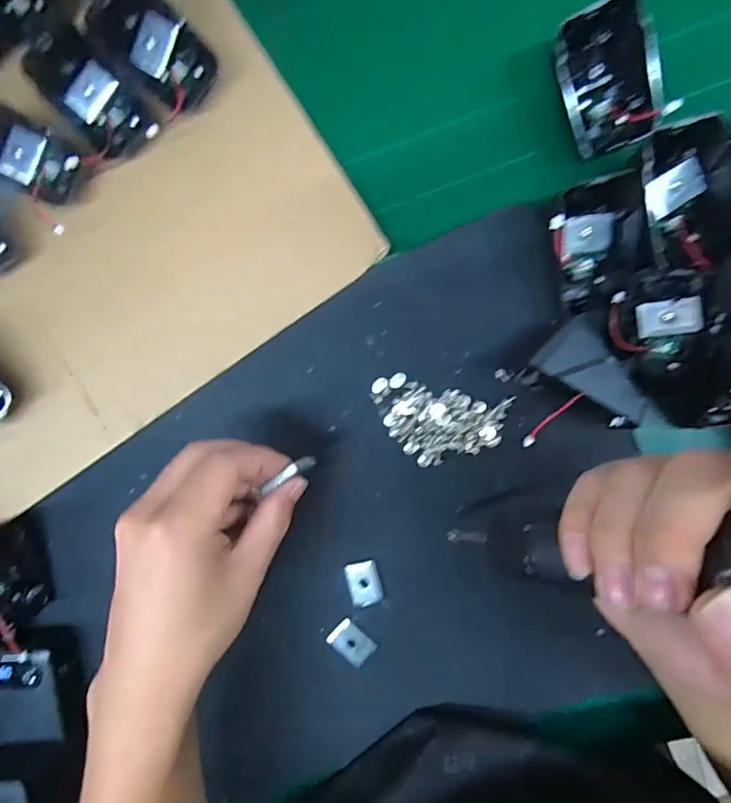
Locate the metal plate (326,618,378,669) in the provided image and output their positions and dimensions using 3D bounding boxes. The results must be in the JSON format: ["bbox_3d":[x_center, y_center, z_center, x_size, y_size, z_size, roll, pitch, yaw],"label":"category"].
[{"bbox_3d":[-0.008,0.159,0.314,0.029,0.005,0.020,42,99,1],"label":"metal plate"}]

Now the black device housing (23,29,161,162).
[{"bbox_3d":[-0.166,-0.185,0.292,0.073,0.013,0.039,40,88,-24],"label":"black device housing"}]

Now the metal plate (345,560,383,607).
[{"bbox_3d":[-0.001,0.118,0.311,0.020,0.004,0.028,-11,95,8],"label":"metal plate"}]

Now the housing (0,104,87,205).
[{"bbox_3d":[-0.214,-0.155,0.300,0.073,0.021,0.040,26,98,4],"label":"housing"}]

